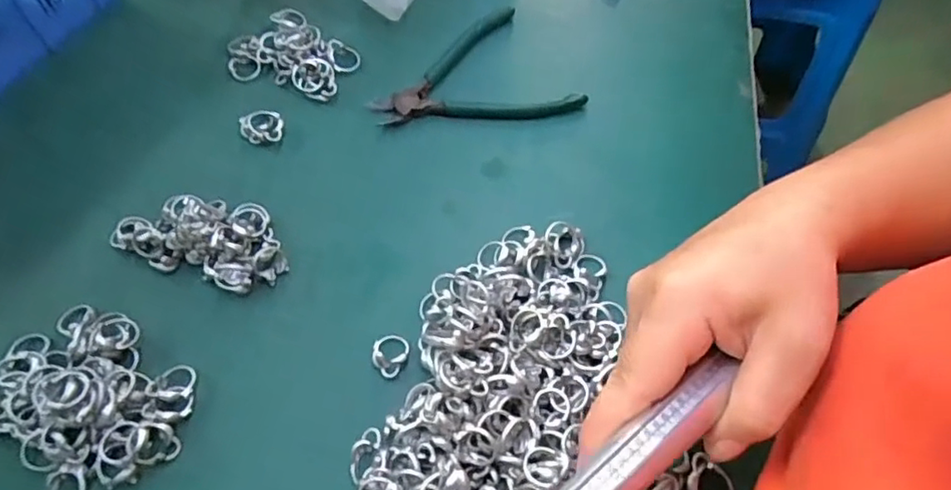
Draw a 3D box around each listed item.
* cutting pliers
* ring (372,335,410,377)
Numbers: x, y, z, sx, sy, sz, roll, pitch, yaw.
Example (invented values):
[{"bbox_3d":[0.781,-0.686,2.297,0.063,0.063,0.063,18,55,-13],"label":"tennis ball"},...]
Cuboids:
[{"bbox_3d":[-0.001,-0.137,0.455,0.150,0.011,0.111,-4,58,-1],"label":"cutting pliers"},{"bbox_3d":[-0.048,0.061,0.336,0.020,0.008,0.024,12,59,8],"label":"ring"}]

